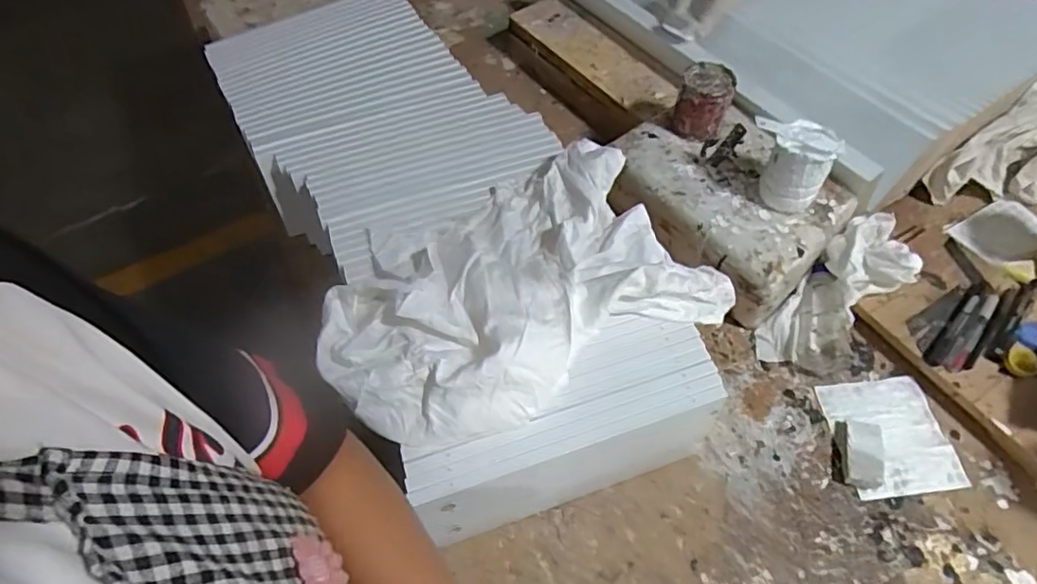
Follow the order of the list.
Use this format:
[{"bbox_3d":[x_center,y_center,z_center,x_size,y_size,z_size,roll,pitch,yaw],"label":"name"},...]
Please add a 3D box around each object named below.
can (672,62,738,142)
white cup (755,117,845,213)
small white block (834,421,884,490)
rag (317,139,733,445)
[{"bbox_3d":[0.230,-0.236,0.742,0.066,0.068,0.070,19,62,16],"label":"can"},{"bbox_3d":[0.306,-0.136,0.668,0.071,0.099,0.066,-2,58,3],"label":"white cup"},{"bbox_3d":[0.360,0.169,0.623,0.036,0.023,0.071,7,59,9],"label":"small white block"},{"bbox_3d":[-0.009,-0.013,0.562,0.349,0.087,0.233,-30,61,-13],"label":"rag"}]

